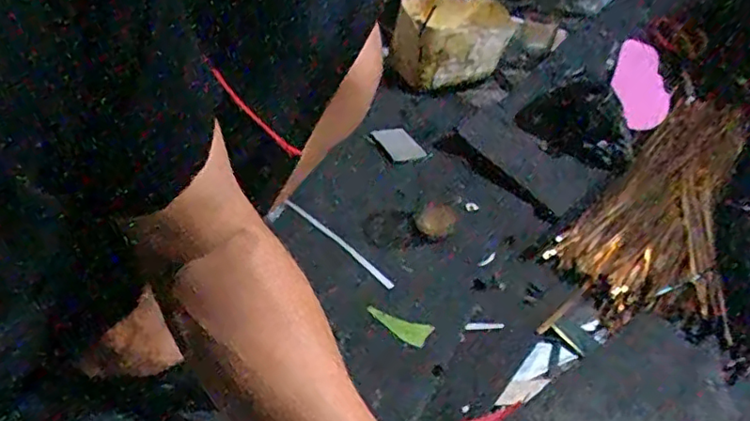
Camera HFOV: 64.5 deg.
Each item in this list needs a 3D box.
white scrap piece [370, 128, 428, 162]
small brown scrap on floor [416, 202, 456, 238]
[{"bbox_3d":[0.035,-0.098,0.879,0.048,0.007,0.084,-24,48,-21],"label":"white scrap piece"},{"bbox_3d":[0.082,0.012,0.790,0.049,0.010,0.056,31,53,29],"label":"small brown scrap on floor"}]

